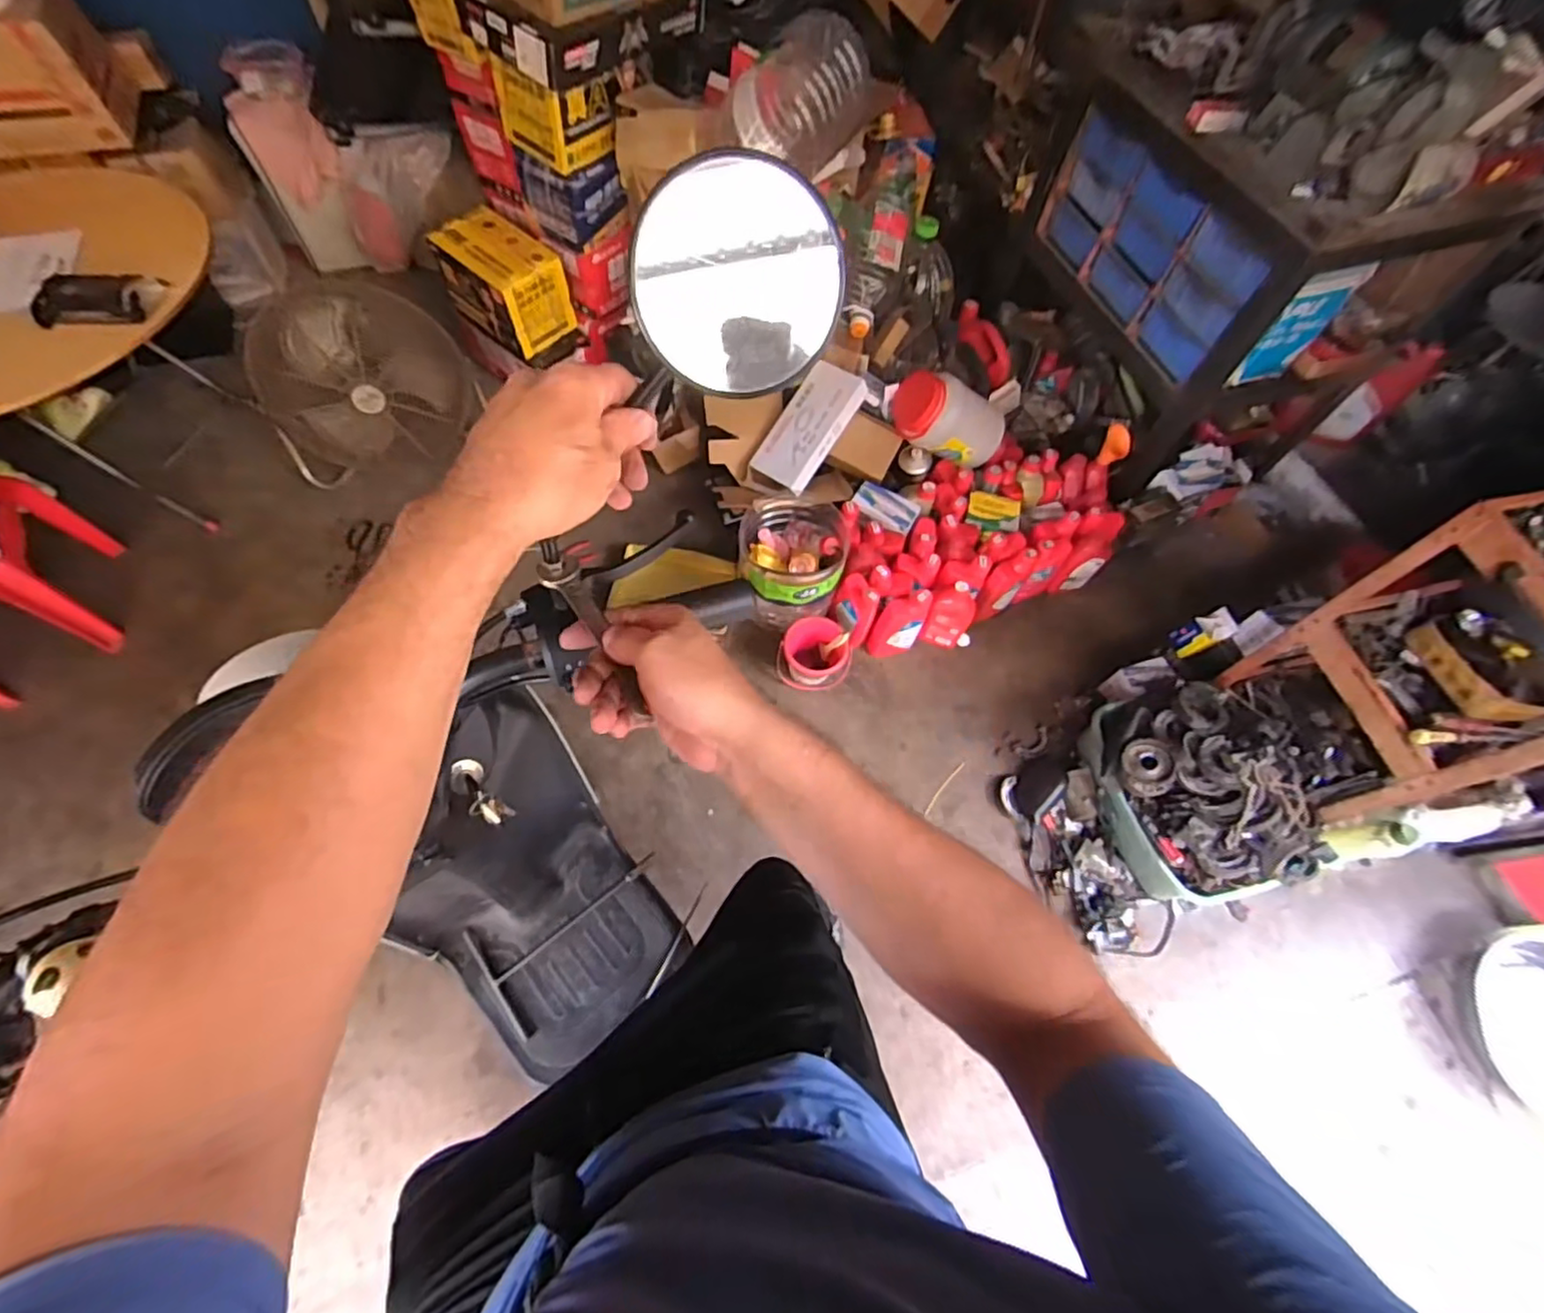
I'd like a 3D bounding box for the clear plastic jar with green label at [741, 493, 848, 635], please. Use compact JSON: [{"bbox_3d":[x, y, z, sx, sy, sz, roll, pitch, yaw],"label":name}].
[{"bbox_3d":[0.043,-0.227,1.602,0.242,0.244,0.272,-7,64,-8],"label":"clear plastic jar with green label"}]

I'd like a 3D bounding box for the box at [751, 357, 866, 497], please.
[{"bbox_3d":[0.091,-0.578,1.648,0.159,0.065,0.326,34,88,13],"label":"box"}]

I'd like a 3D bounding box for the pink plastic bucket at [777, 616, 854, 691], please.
[{"bbox_3d":[0.106,-0.003,1.602,0.171,0.127,0.141,-20,66,-13],"label":"pink plastic bucket"}]

